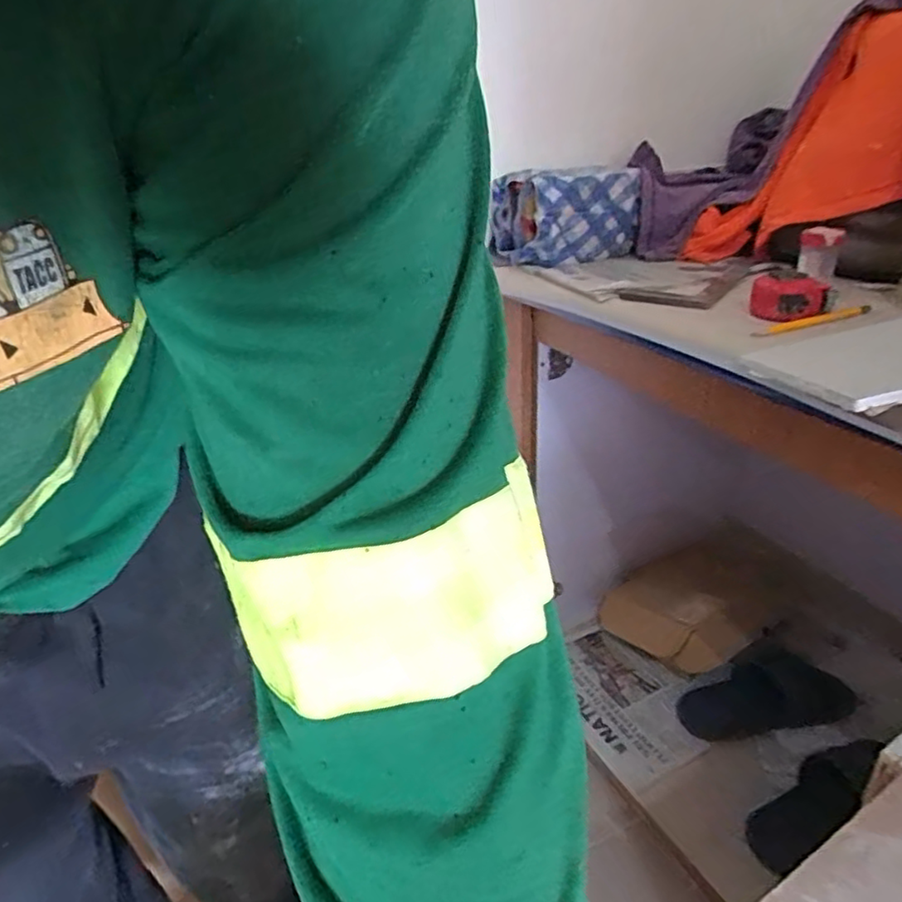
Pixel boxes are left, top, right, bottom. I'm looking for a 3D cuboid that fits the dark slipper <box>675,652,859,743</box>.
[{"bbox_3d":[0.510,0.405,1.047,0.263,0.062,0.096,-21,22,20],"label":"dark slipper"}]

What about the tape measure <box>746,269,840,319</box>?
[{"bbox_3d":[0.346,-0.160,0.655,0.066,0.034,0.073,-3,28,1],"label":"tape measure"}]

